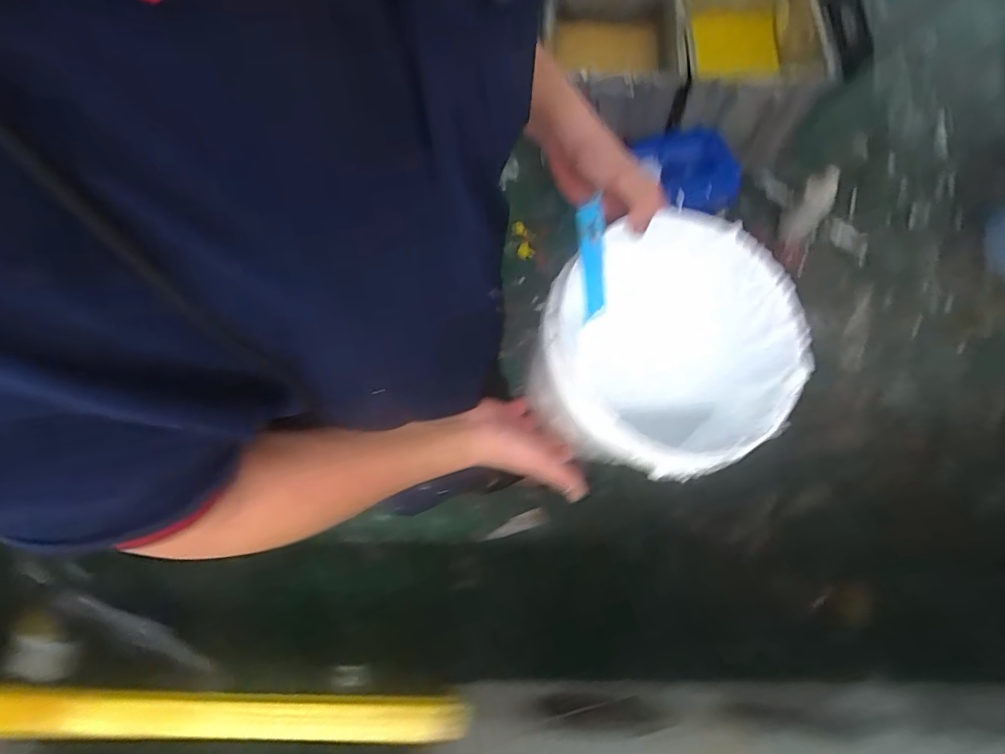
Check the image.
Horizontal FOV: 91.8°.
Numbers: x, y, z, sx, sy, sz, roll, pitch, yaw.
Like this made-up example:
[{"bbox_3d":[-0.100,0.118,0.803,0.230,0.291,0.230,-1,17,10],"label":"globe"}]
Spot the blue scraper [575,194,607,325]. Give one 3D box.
[{"bbox_3d":[0.076,-0.092,0.417,0.026,0.121,0.007,-33,53,-11],"label":"blue scraper"}]

